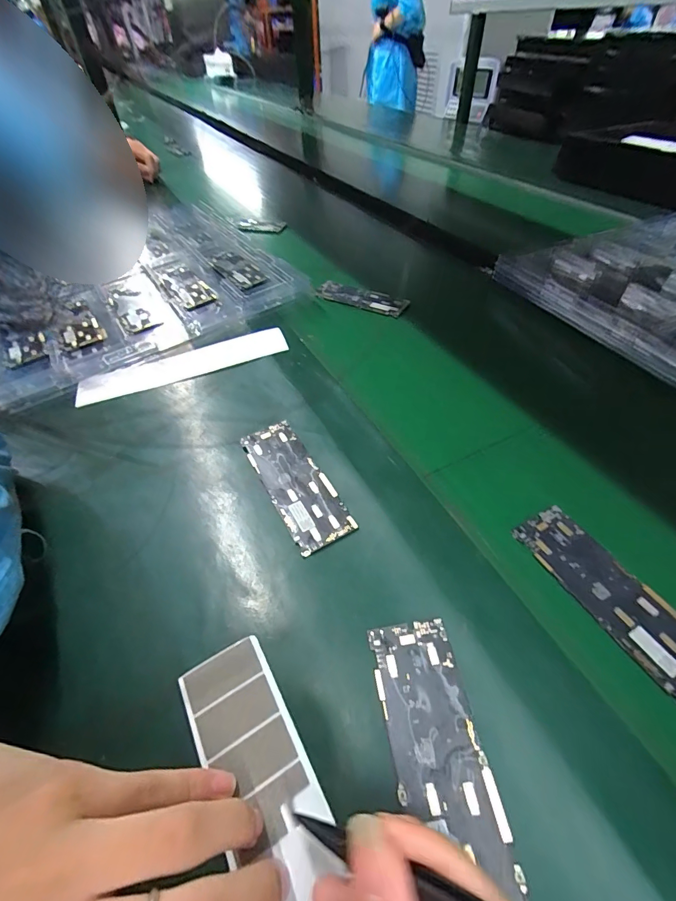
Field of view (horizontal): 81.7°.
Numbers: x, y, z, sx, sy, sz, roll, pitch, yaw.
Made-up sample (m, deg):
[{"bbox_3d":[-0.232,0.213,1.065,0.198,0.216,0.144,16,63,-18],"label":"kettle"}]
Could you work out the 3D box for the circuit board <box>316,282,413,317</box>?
[{"bbox_3d":[0.032,-0.200,0.510,0.121,0.007,0.040,20,67,17],"label":"circuit board"}]

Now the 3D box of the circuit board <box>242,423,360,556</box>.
[{"bbox_3d":[-0.035,0.024,0.305,0.043,0.008,0.122,-26,54,-16],"label":"circuit board"}]

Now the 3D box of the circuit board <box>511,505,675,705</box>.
[{"bbox_3d":[0.169,0.088,0.243,0.044,0.004,0.122,-25,54,-16],"label":"circuit board"}]

